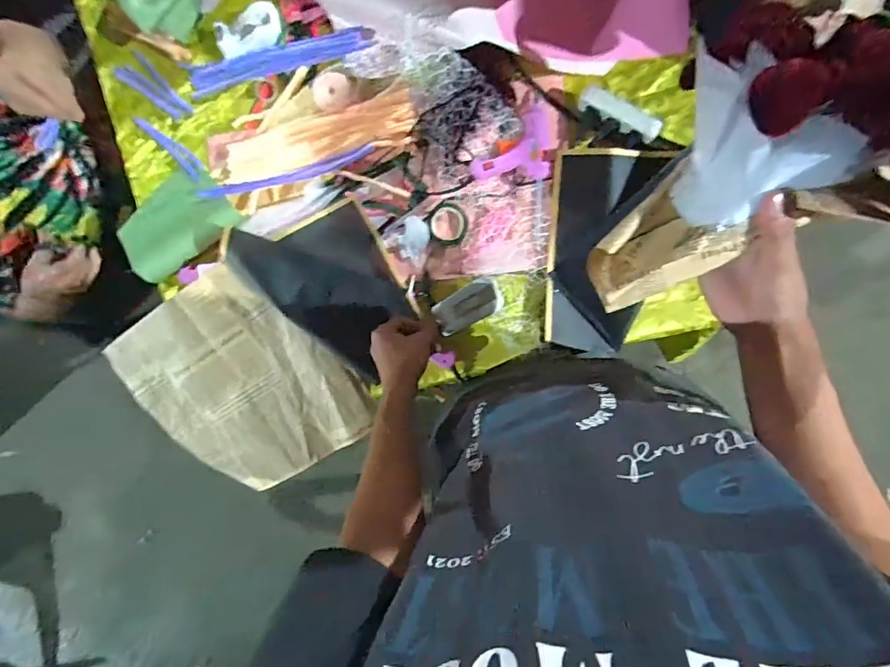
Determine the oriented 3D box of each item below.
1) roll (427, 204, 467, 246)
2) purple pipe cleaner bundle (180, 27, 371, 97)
[{"bbox_3d":[0.005,-0.165,0.699,0.057,0.024,0.059,0,93,9],"label":"roll"},{"bbox_3d":[-0.268,-0.423,0.717,0.311,0.033,0.067,-4,92,9],"label":"purple pipe cleaner bundle"}]

